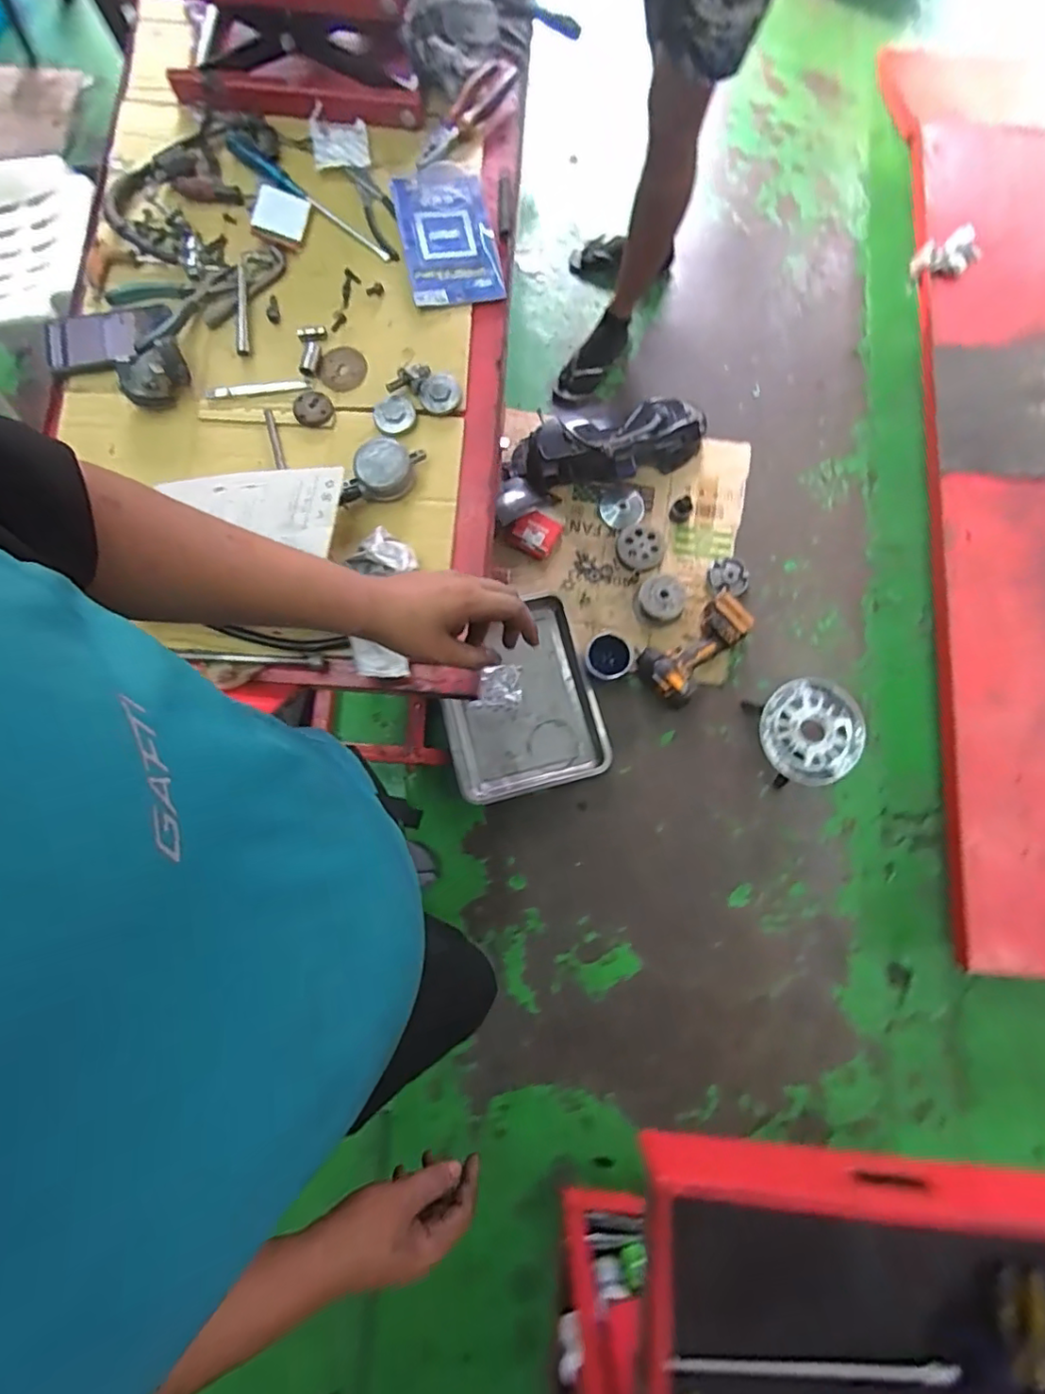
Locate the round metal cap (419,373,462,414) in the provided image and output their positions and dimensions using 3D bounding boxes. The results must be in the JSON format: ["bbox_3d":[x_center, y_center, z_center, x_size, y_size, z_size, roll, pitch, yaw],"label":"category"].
[{"bbox_3d":[-0.109,-0.398,0.786,0.053,0.022,0.047,-18,81,-3],"label":"round metal cap"}]

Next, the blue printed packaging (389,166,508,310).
[{"bbox_3d":[-0.105,-0.639,0.824,0.122,0.015,0.221,-12,80,-2],"label":"blue printed packaging"}]

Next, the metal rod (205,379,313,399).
[{"bbox_3d":[-0.351,-0.411,0.792,0.138,0.006,0.019,-6,80,-1],"label":"metal rod"}]

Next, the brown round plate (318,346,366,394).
[{"bbox_3d":[-0.239,-0.440,0.795,0.060,0.005,0.064,0,80,0],"label":"brown round plate"}]

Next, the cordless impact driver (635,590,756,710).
[{"bbox_3d":[0.407,-0.107,1.381,0.267,0.094,0.168,-36,82,-6],"label":"cordless impact driver"}]

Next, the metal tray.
[{"bbox_3d":[-0.010,0.004,1.381,0.349,0.064,0.430,-15,79,-2],"label":"metal tray"}]

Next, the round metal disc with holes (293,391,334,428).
[{"bbox_3d":[-0.277,-0.383,0.790,0.048,0.010,0.046,0,80,0],"label":"round metal disc with holes"}]

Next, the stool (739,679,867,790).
[{"bbox_3d":[0.618,0.083,1.321,0.217,0.130,0.215,0,80,0],"label":"stool"}]

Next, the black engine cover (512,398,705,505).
[{"bbox_3d":[0.237,-0.618,1.470,0.435,0.120,0.187,-14,80,-2],"label":"black engine cover"}]

